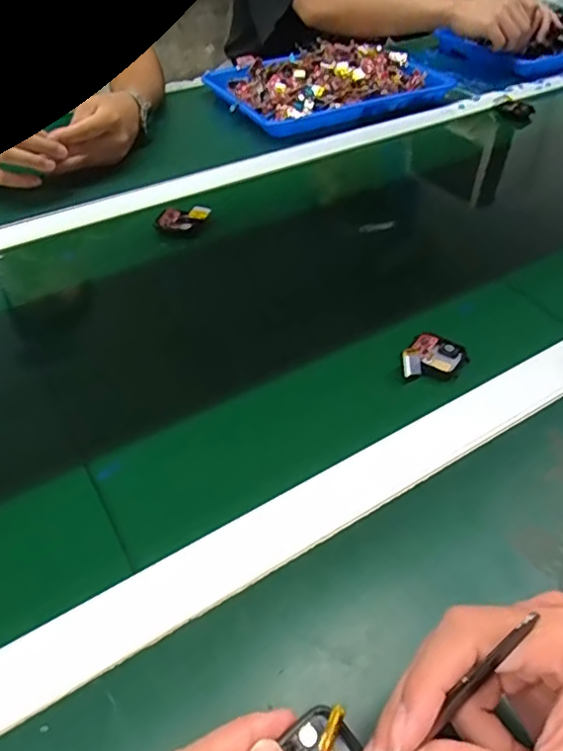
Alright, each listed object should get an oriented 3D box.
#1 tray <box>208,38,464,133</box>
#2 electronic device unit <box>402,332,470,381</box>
[{"bbox_3d":[0.069,-0.451,0.848,0.330,0.051,0.226,-20,49,-18],"label":"tray"},{"bbox_3d":[0.123,-0.014,0.449,0.043,0.018,0.055,23,50,21],"label":"electronic device unit"}]

